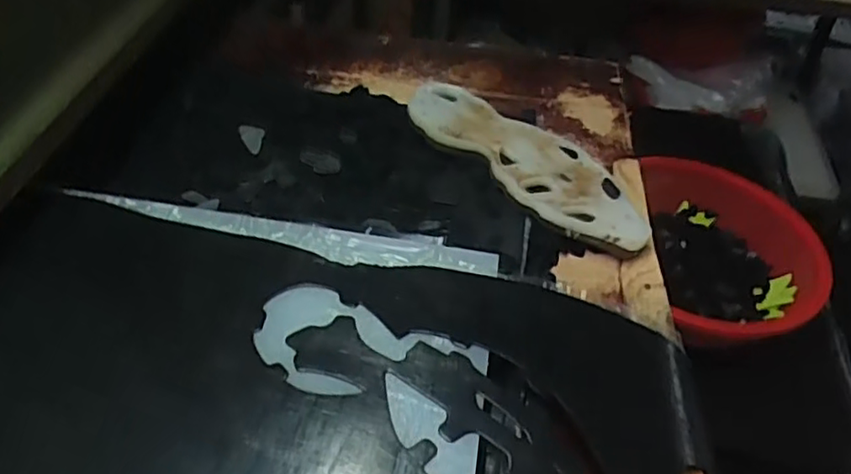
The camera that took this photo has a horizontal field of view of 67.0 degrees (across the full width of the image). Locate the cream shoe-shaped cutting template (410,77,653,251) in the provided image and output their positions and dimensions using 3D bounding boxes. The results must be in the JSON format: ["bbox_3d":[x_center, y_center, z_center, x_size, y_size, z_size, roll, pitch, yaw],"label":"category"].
[{"bbox_3d":[0.104,-0.080,0.631,0.267,0.016,0.104,40,58,22],"label":"cream shoe-shaped cutting template"}]

